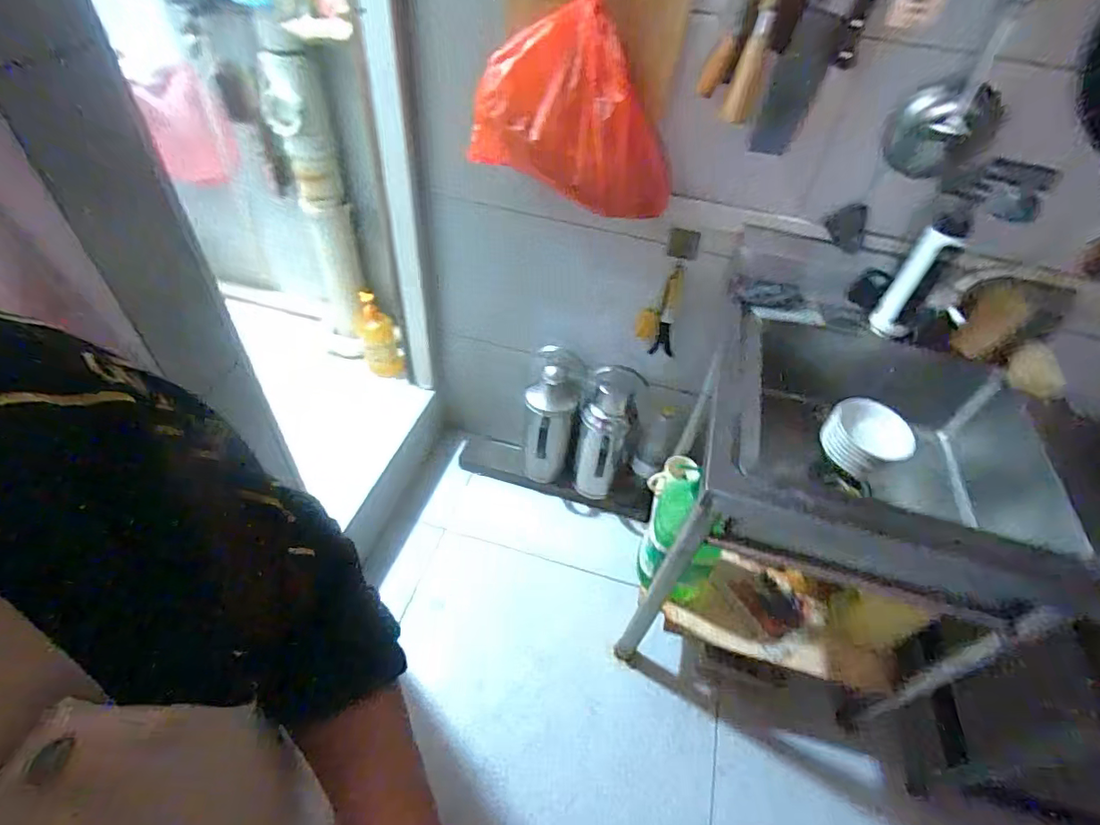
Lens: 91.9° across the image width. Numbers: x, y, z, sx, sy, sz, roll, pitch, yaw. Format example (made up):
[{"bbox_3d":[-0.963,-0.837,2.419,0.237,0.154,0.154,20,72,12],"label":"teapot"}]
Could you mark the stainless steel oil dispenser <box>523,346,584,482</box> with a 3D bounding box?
[{"bbox_3d":[0.010,0.021,1.526,0.166,0.407,0.143,10,47,4],"label":"stainless steel oil dispenser"}]

